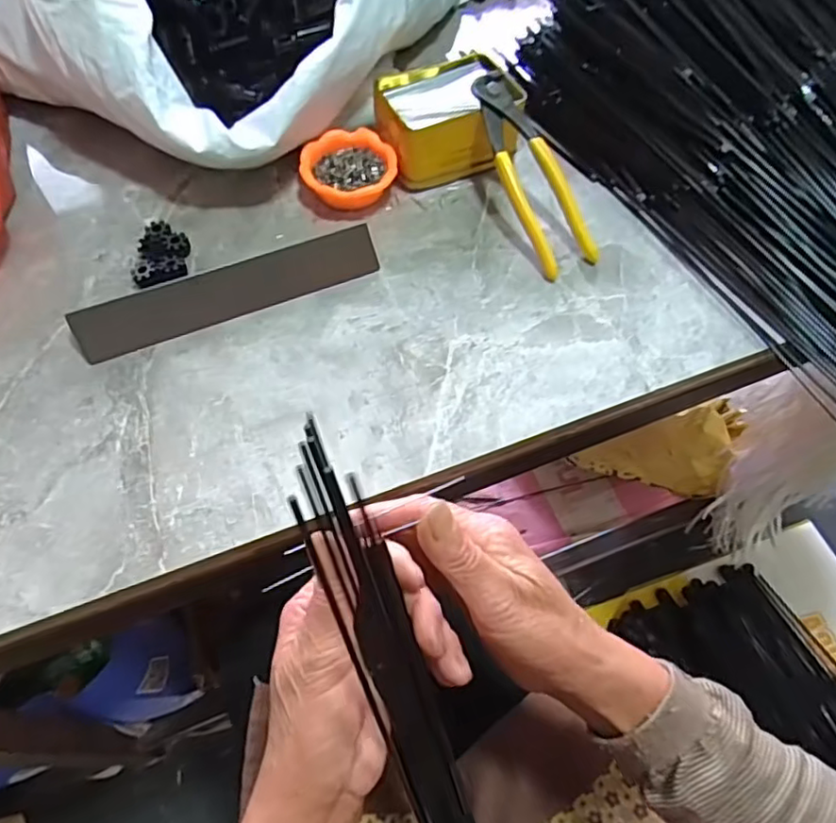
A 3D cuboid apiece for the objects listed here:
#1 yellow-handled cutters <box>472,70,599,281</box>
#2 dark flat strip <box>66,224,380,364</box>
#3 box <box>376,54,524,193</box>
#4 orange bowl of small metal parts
[{"bbox_3d":[0.087,-0.187,0.482,0.046,0.015,0.166,-23,87,-15],"label":"yellow-handled cutters"},{"bbox_3d":[-0.133,-0.087,0.447,0.213,0.008,0.036,-22,105,-15],"label":"dark flat strip"},{"bbox_3d":[0.026,-0.246,0.526,0.114,0.057,0.095,-20,63,-13],"label":"box"},{"bbox_3d":[-0.057,-0.195,0.509,0.074,0.026,0.072,1,60,-2],"label":"orange bowl of small metal parts"}]

